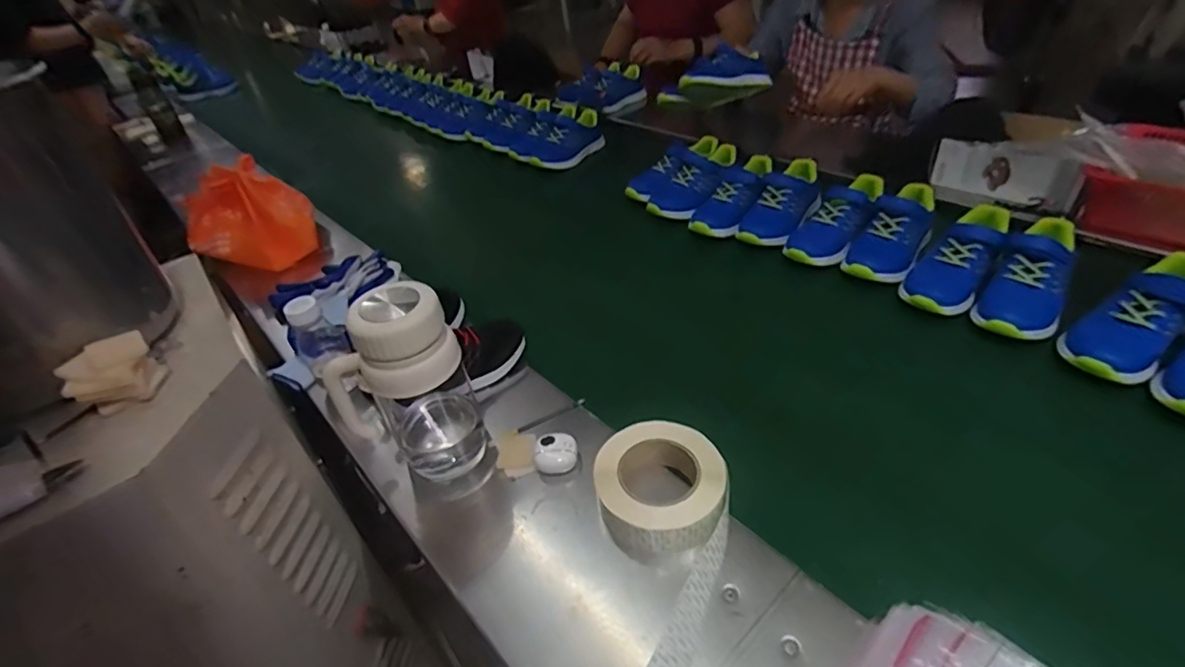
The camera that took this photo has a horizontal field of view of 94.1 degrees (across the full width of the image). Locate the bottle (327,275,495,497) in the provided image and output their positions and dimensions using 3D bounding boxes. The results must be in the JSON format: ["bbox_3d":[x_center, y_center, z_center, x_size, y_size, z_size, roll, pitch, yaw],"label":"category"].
[{"bbox_3d":[-0.210,0.066,0.616,0.143,0.248,0.125,-19,40,-15],"label":"bottle"}]

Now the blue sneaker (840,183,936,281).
[{"bbox_3d":[0.491,-0.162,0.879,0.088,0.082,0.230,29,66,36],"label":"blue sneaker"}]

